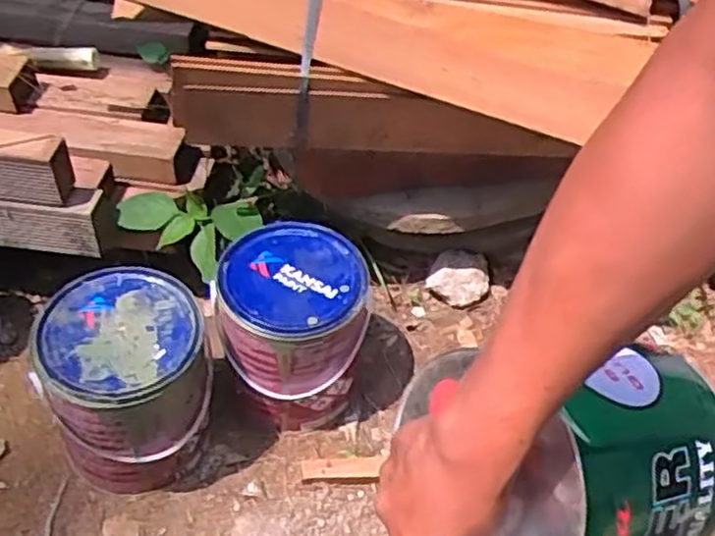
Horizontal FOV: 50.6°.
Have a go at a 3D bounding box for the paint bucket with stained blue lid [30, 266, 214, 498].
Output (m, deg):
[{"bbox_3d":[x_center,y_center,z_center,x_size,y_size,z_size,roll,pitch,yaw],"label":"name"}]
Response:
[{"bbox_3d":[-0.243,0.128,0.820,0.155,0.202,0.153,2,50,-3],"label":"paint bucket with stained blue lid"}]

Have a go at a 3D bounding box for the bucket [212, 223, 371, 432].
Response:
[{"bbox_3d":[-0.077,0.073,0.889,0.153,0.194,0.161,4,48,-4],"label":"bucket"}]

